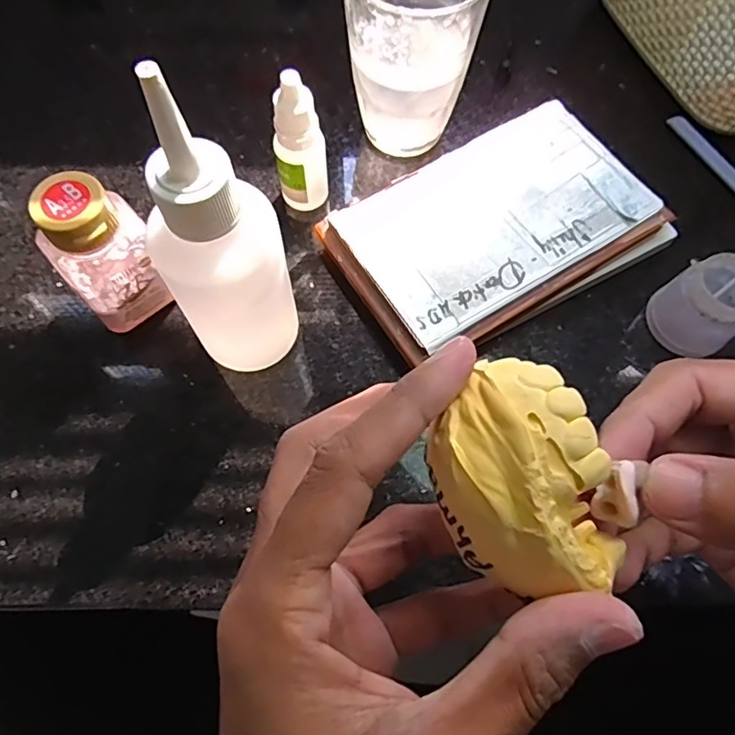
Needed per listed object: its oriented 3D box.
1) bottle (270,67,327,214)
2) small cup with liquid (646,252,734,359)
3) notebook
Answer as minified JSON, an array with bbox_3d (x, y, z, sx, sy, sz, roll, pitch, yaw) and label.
[{"bbox_3d":[-0.033,-0.105,0.274,0.024,0.077,0.021,-7,68,-2],"label":"bottle"},{"bbox_3d":[0.160,-0.029,0.266,0.033,0.039,0.036,0,68,0],"label":"small cup with liquid"},{"bbox_3d":[0.064,-0.069,0.288,0.151,0.026,0.096,-30,71,-11],"label":"notebook"}]

